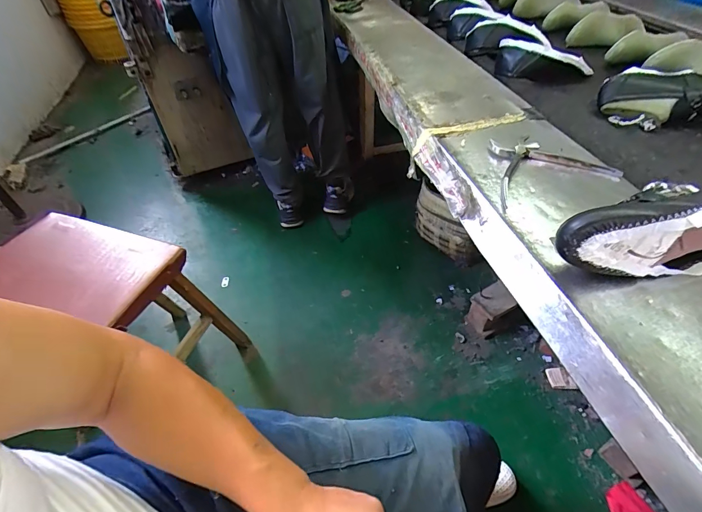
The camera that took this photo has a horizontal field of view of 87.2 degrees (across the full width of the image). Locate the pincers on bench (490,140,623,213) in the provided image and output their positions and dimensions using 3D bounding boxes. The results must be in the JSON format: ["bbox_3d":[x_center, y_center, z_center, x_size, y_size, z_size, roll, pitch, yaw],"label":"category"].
[{"bbox_3d":[0.319,-0.128,0.573,0.177,0.027,0.163,4,45,7],"label":"pincers on bench"}]

